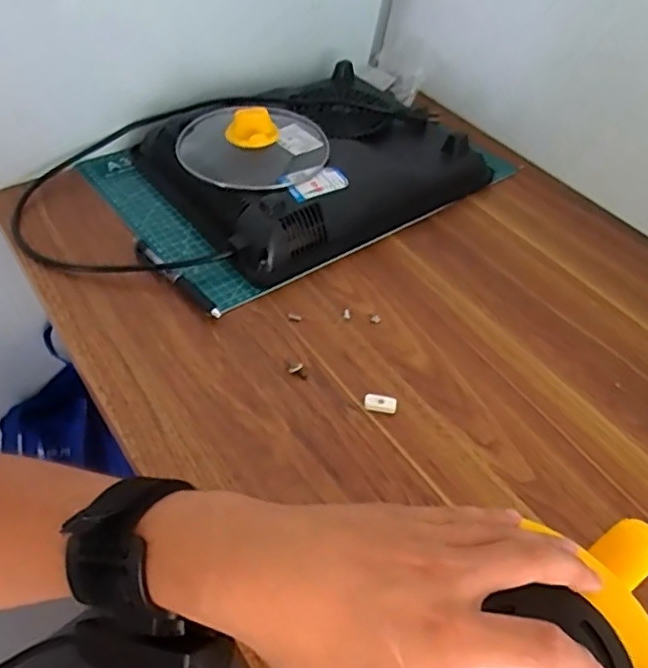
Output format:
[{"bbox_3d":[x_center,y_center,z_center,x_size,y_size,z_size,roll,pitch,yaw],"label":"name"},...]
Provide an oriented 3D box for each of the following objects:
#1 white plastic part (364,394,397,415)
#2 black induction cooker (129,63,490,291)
[{"bbox_3d":[0.047,0.059,0.507,0.027,0.010,0.013,13,48,5],"label":"white plastic part"},{"bbox_3d":[-0.011,-0.212,0.714,0.344,0.060,0.269,-28,57,-27],"label":"black induction cooker"}]

